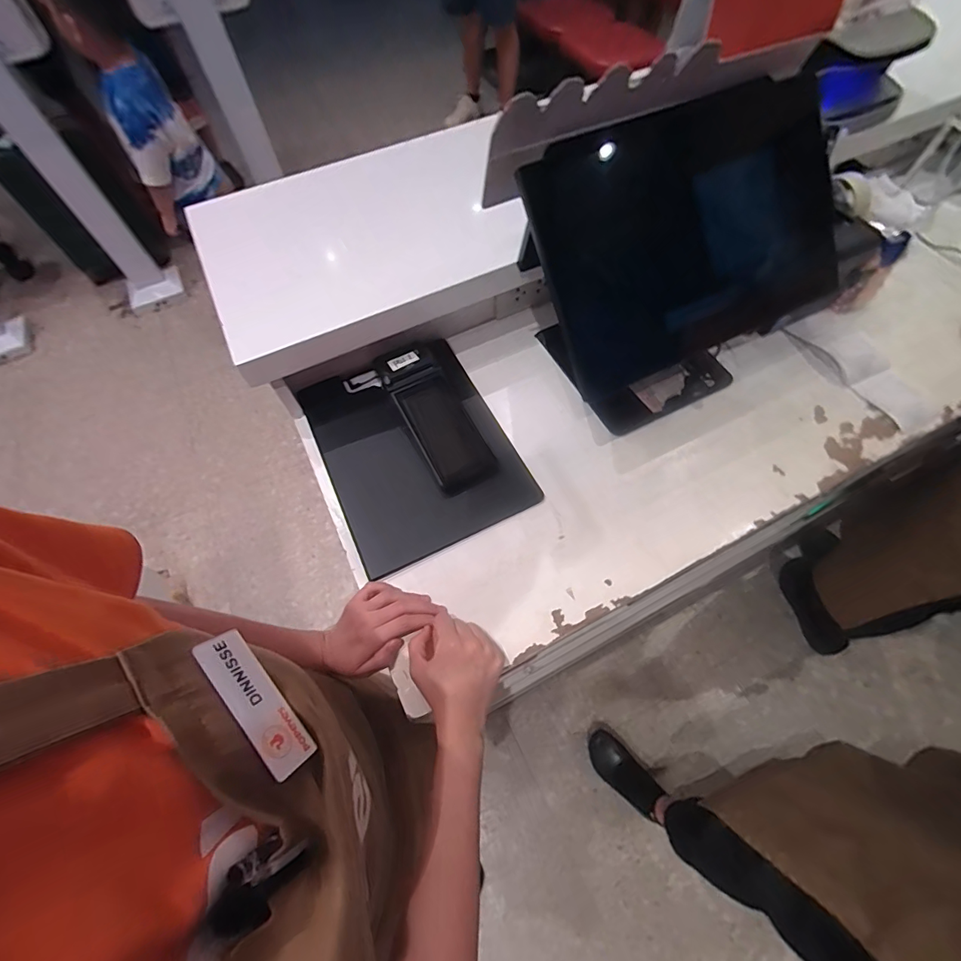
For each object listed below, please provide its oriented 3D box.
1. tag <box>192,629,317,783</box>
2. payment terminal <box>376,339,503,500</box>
[{"bbox_3d":[-0.109,0.108,0.220,0.004,0.024,0.072,-45,80,26],"label":"tag"},{"bbox_3d":[-0.065,-0.090,0.614,0.080,0.046,0.237,-28,78,-10],"label":"payment terminal"}]

